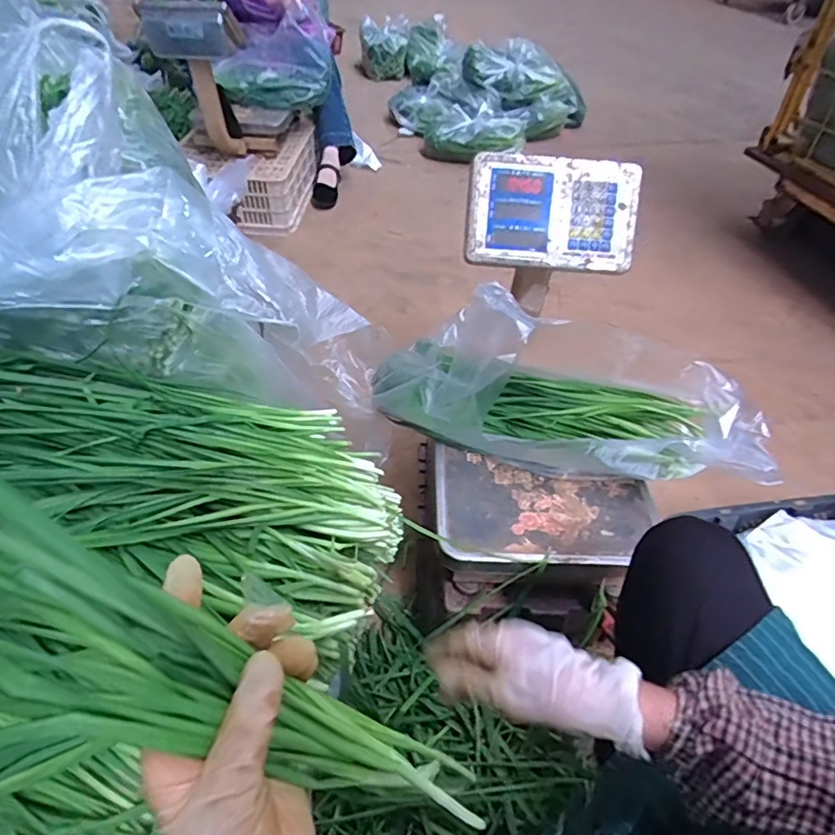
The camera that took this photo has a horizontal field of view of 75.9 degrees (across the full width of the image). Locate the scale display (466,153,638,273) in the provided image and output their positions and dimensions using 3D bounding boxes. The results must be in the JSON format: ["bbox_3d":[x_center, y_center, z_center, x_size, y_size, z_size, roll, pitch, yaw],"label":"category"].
[{"bbox_3d":[0.195,-0.299,0.796,0.242,0.150,0.060,3,10,-2],"label":"scale display"}]

